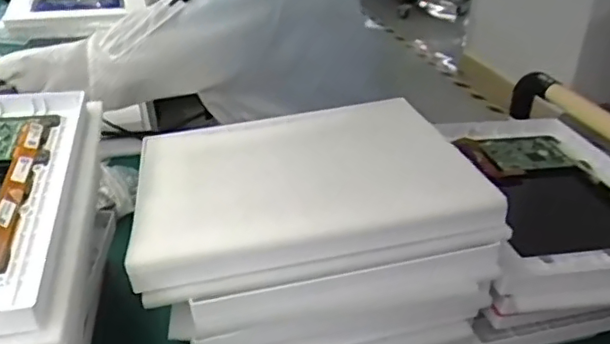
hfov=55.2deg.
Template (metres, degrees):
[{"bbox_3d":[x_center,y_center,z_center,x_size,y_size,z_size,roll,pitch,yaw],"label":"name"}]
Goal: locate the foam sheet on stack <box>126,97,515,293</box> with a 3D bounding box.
[{"bbox_3d":[-0.007,-0.001,0.553,0.293,0.038,0.251,-10,31,-5],"label":"foam sheet on stack"}]

